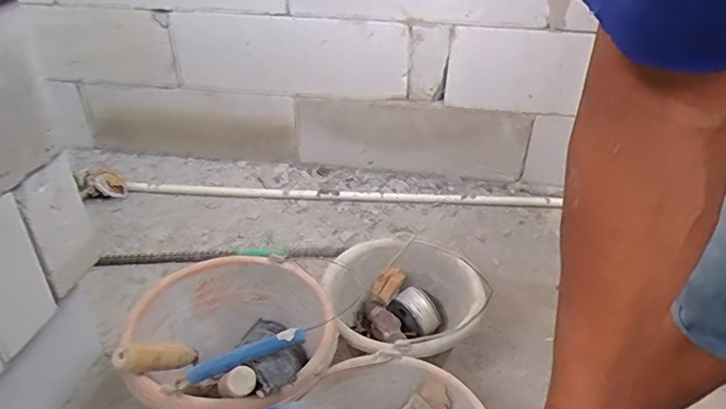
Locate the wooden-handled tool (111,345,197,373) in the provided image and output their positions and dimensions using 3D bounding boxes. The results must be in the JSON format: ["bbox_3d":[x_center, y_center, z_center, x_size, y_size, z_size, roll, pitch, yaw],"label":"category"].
[{"bbox_3d":[-0.252,0.189,0.673,0.025,0.033,0.126,23,-4,29],"label":"wooden-handled tool"}]

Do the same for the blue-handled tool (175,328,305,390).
[{"bbox_3d":[-0.139,0.173,0.619,0.150,0.025,0.017,-20,36,-7],"label":"blue-handled tool"}]

